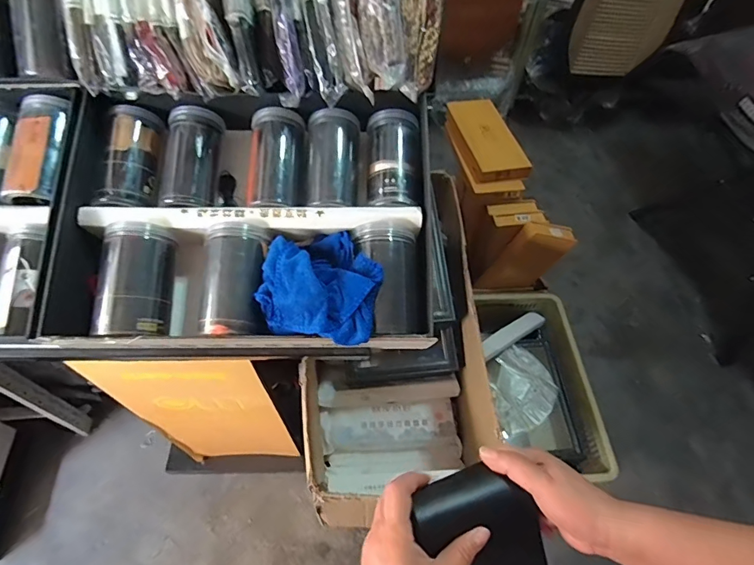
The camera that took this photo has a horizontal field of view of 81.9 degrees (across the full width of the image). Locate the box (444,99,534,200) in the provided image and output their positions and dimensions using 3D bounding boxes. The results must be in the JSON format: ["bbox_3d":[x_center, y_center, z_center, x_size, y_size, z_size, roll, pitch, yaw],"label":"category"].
[{"bbox_3d":[0.307,-0.384,1.232,0.164,0.069,0.340,-9,56,-9],"label":"box"}]

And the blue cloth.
[{"bbox_3d":[-0.057,-0.002,0.442,0.119,0.039,0.114,10,55,4],"label":"blue cloth"}]

